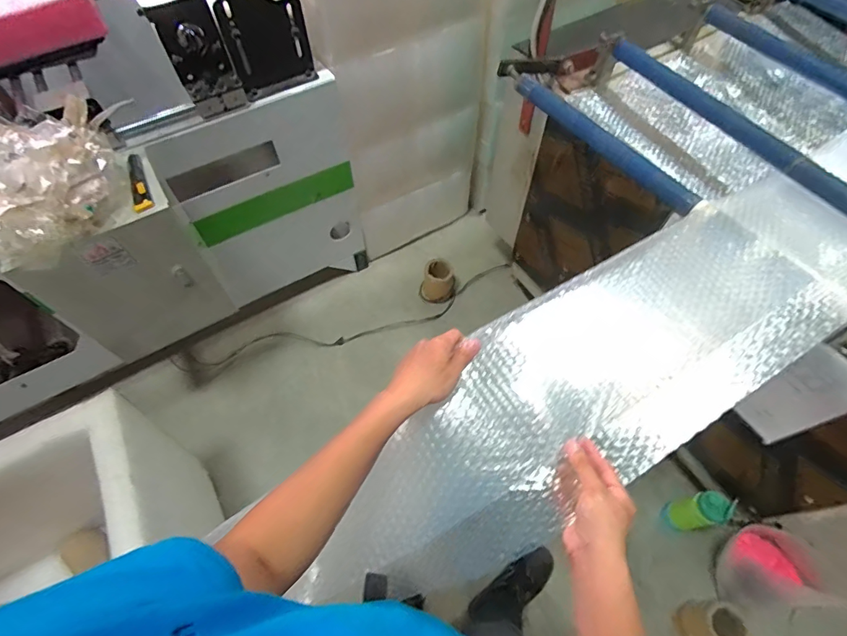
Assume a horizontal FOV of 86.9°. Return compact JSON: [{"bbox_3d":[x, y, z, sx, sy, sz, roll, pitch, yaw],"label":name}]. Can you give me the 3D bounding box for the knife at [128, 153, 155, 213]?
[{"bbox_3d":[-0.567,-0.269,0.893,0.030,0.037,0.144,-18,62,-10],"label":"knife"}]

